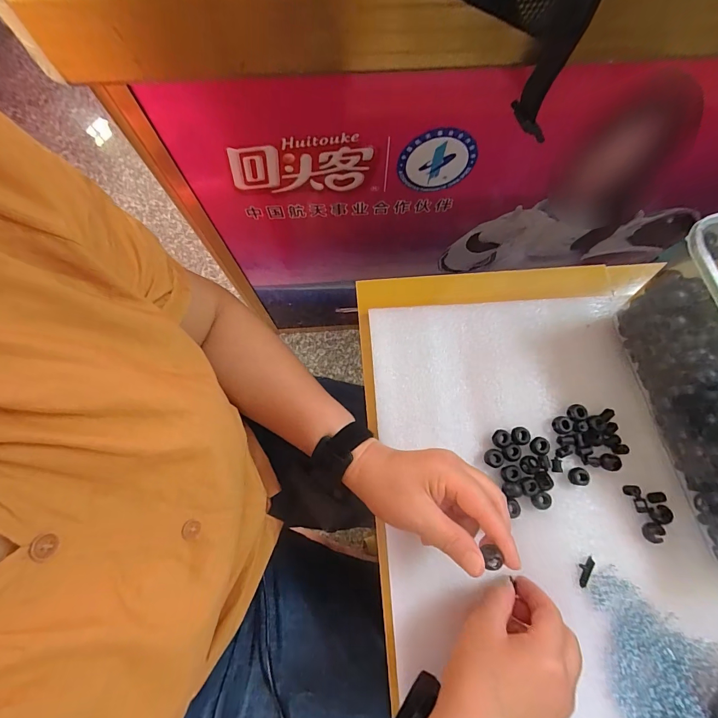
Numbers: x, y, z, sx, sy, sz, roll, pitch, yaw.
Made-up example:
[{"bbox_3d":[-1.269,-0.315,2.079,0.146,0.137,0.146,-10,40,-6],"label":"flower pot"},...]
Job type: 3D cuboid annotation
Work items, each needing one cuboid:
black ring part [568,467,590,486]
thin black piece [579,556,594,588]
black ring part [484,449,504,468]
[{"bbox_3d":[0.215,0.115,0.358,0.018,0.008,0.017,0,74,0],"label":"black ring part"},{"bbox_3d":[0.209,0.197,0.341,0.011,0.004,0.027,30,76,8],"label":"thin black piece"},{"bbox_3d":[0.132,0.097,0.359,0.017,0.005,0.017,0,74,0],"label":"black ring part"}]

